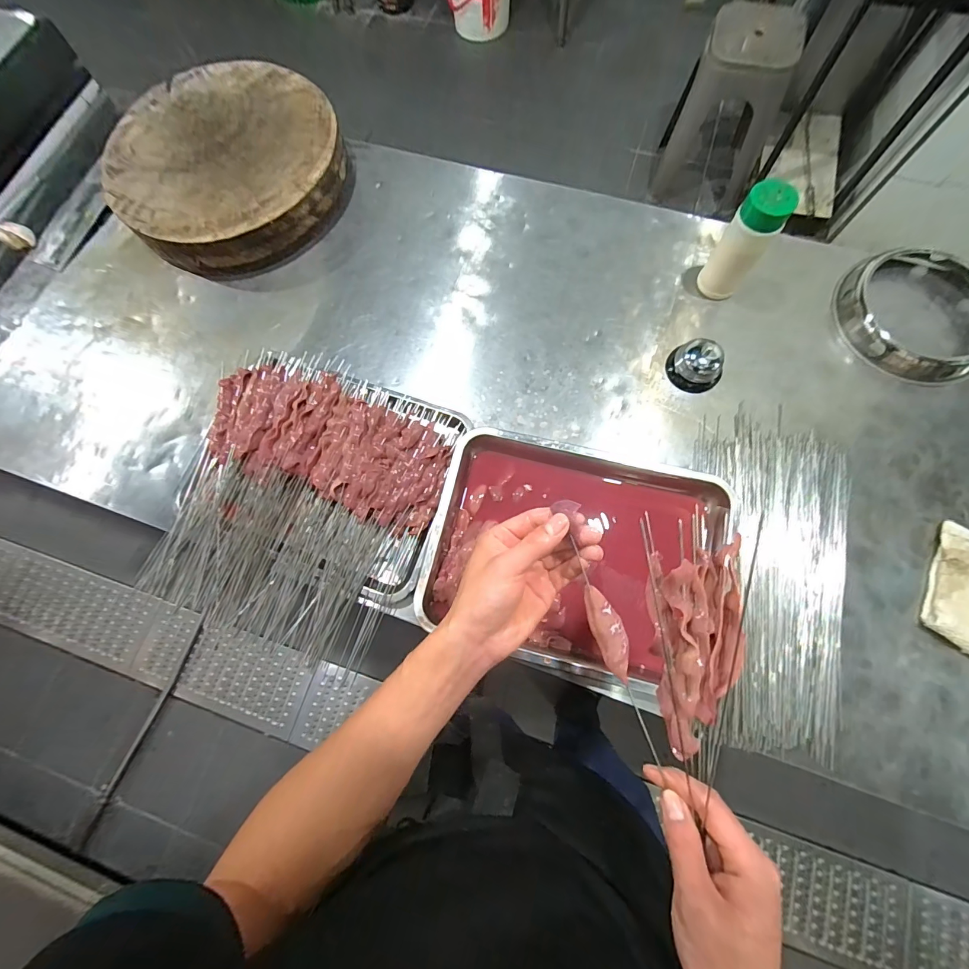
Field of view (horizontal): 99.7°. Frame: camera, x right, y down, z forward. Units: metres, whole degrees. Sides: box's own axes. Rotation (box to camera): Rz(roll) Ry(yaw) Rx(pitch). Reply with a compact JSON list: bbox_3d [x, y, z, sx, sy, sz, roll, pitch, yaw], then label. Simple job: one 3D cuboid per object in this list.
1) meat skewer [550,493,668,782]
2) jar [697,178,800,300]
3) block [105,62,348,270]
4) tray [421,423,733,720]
[{"bbox_3d":[0.092,0.106,0.306,0.023,0.012,0.197,-18,85,-4],"label":"meat skewer"},{"bbox_3d":[0.373,-0.345,0.597,0.065,0.152,0.055,40,78,12],"label":"jar"},{"bbox_3d":[-0.454,-0.566,0.735,0.386,0.088,0.383,-1,75,2],"label":"block"},{"bbox_3d":[0.118,0.090,0.551,0.374,0.042,0.308,16,74,6],"label":"tray"}]

